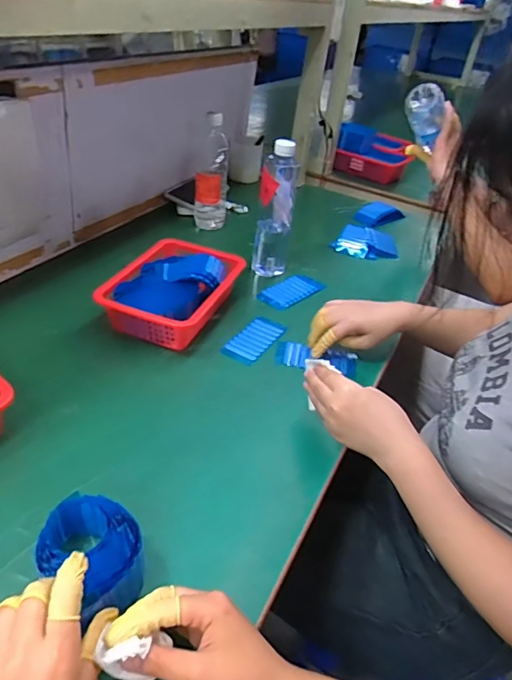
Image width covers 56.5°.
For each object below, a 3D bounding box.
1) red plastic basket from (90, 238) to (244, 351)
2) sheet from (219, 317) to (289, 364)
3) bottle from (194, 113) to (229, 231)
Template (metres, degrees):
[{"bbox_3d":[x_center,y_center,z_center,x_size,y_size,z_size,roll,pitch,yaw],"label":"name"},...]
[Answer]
[{"bbox_3d":[-0.126,-0.072,0.742,0.165,0.072,0.215,14,38,9],"label":"red plastic basket"},{"bbox_3d":[-0.003,-0.002,0.723,0.056,0.010,0.106,23,41,20],"label":"sheet"},{"bbox_3d":[-0.091,-0.333,0.972,0.066,0.228,0.053,1,38,-7],"label":"bottle"}]

